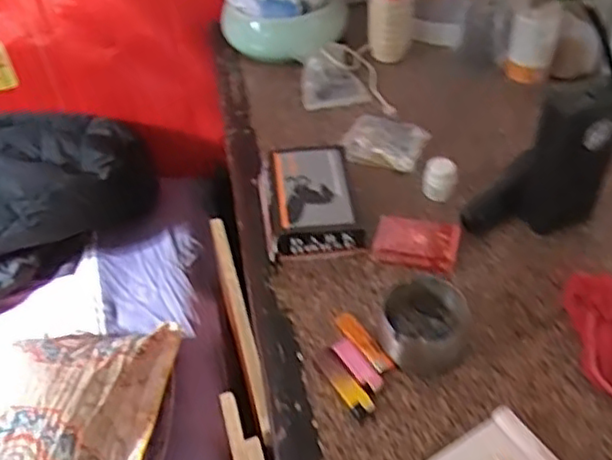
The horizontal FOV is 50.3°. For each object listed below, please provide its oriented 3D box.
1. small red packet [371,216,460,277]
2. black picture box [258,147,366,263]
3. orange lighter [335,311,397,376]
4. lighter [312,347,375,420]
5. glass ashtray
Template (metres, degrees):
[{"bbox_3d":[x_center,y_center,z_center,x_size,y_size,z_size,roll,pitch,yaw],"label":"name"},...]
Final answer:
[{"bbox_3d":[0.127,0.013,0.747,0.090,0.027,0.062,10,46,15],"label":"small red packet"},{"bbox_3d":[0.003,-0.034,0.794,0.116,0.055,0.153,-6,44,-1],"label":"black picture box"},{"bbox_3d":[0.059,0.115,0.668,0.022,0.008,0.081,-24,47,-19],"label":"orange lighter"},{"bbox_3d":[0.036,0.148,0.638,0.023,0.012,0.085,-25,47,-19],"label":"lighter"},{"bbox_3d":[0.118,0.094,0.654,0.082,0.044,0.086,-3,44,3],"label":"glass ashtray"}]

